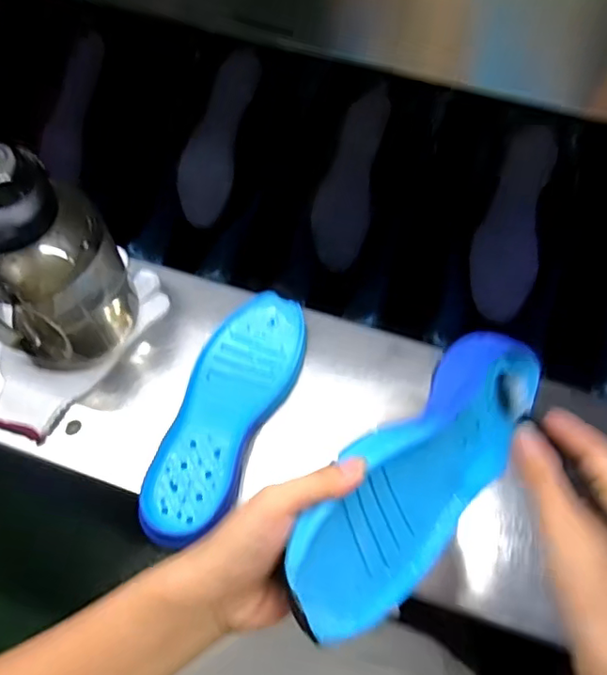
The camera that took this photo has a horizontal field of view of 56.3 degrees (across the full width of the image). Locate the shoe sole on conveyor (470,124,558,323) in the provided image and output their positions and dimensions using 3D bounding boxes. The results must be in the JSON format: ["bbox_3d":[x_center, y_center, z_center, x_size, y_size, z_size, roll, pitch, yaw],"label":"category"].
[{"bbox_3d":[0.242,-0.136,0.655,0.071,0.019,0.233,14,82,5],"label":"shoe sole on conveyor"}]

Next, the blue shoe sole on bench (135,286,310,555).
[{"bbox_3d":[-0.075,0.069,0.551,0.105,0.040,0.260,21,64,9],"label":"blue shoe sole on bench"}]

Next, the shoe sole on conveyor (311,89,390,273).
[{"bbox_3d":[0.055,-0.191,0.685,0.066,0.022,0.220,13,84,5],"label":"shoe sole on conveyor"}]

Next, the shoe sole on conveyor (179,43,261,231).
[{"bbox_3d":[-0.108,-0.252,0.716,0.064,0.029,0.220,17,92,7],"label":"shoe sole on conveyor"}]

